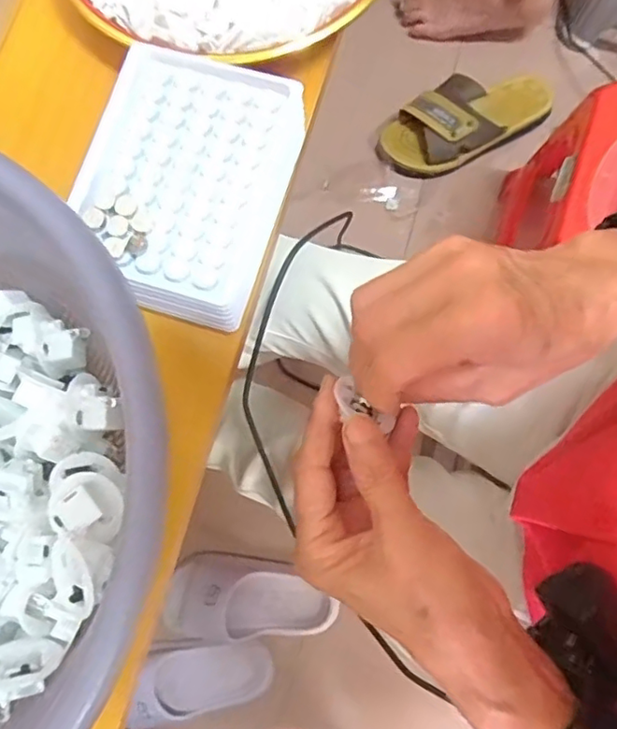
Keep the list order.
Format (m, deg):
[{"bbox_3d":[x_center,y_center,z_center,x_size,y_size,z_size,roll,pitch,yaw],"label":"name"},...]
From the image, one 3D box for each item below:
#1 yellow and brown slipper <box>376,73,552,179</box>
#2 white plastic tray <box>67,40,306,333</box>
[{"bbox_3d":[0.235,-0.367,0.866,0.265,0.063,0.123,-22,79,-3],"label":"yellow and brown slipper"},{"bbox_3d":[-0.067,-0.098,0.308,0.106,0.015,0.141,15,79,4],"label":"white plastic tray"}]

